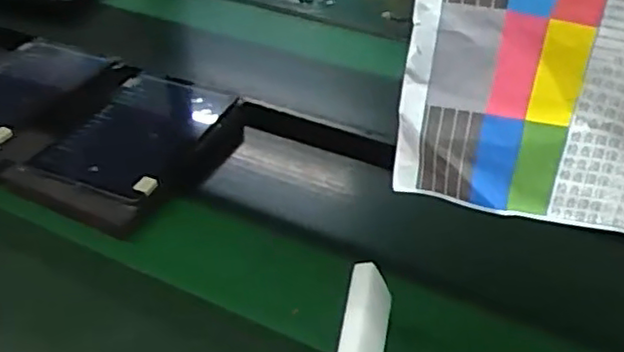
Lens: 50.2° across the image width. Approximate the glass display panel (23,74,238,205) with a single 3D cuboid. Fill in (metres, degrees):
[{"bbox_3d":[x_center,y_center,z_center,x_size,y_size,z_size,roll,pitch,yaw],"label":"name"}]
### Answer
[{"bbox_3d":[-0.218,-0.055,0.840,0.148,0.017,0.243,19,39,12],"label":"glass display panel"}]

